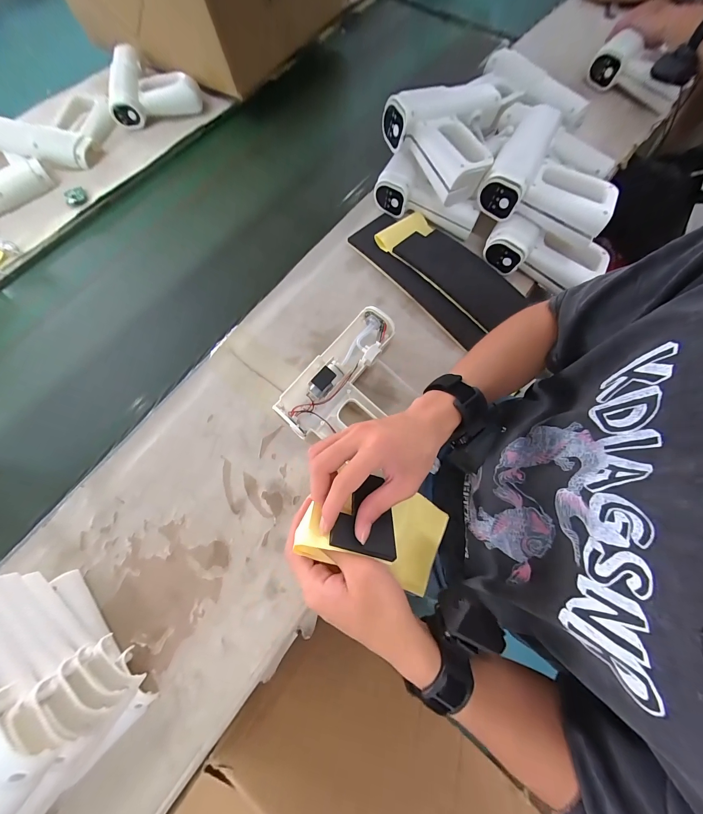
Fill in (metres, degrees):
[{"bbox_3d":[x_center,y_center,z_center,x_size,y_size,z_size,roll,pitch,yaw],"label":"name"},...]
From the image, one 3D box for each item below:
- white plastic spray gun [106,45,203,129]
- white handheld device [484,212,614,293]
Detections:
[{"bbox_3d":[-0.422,-0.685,0.657,0.176,0.054,0.198,-19,73,-5],"label":"white plastic spray gun"},{"bbox_3d":[0.311,-0.246,0.491,0.186,0.059,0.089,19,73,7],"label":"white handheld device"}]

